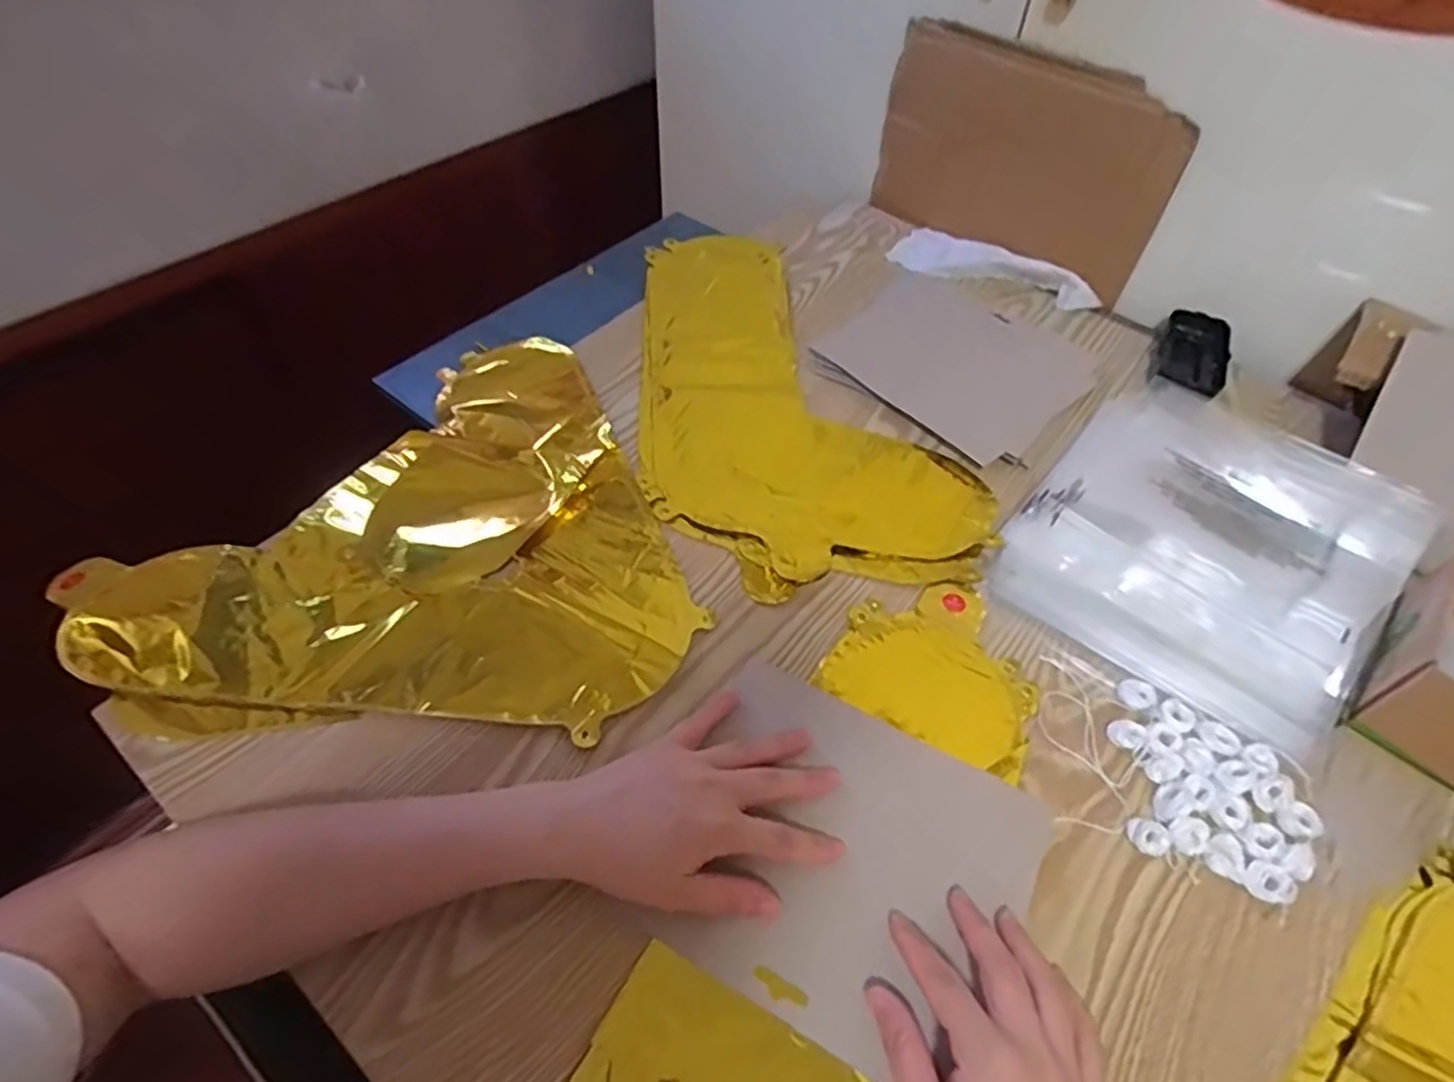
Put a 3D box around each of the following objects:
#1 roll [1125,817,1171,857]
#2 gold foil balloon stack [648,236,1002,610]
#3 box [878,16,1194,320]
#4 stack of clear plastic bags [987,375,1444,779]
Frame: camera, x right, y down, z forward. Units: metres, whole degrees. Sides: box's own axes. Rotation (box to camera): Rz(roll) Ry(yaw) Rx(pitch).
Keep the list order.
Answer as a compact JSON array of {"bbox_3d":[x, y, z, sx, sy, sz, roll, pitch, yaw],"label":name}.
[{"bbox_3d":[0.225,0.159,0.390,0.019,0.011,0.018,2,52,-2],"label":"roll"},{"bbox_3d":[0.040,-0.137,0.621,0.236,0.013,0.432,-8,52,-9],"label":"gold foil balloon stack"},{"bbox_3d":[0.270,-0.352,0.683,0.272,0.172,0.028,39,59,24],"label":"box"},{"bbox_3d":[0.340,-0.005,0.511,0.218,0.028,0.269,35,57,22],"label":"stack of clear plastic bags"}]

